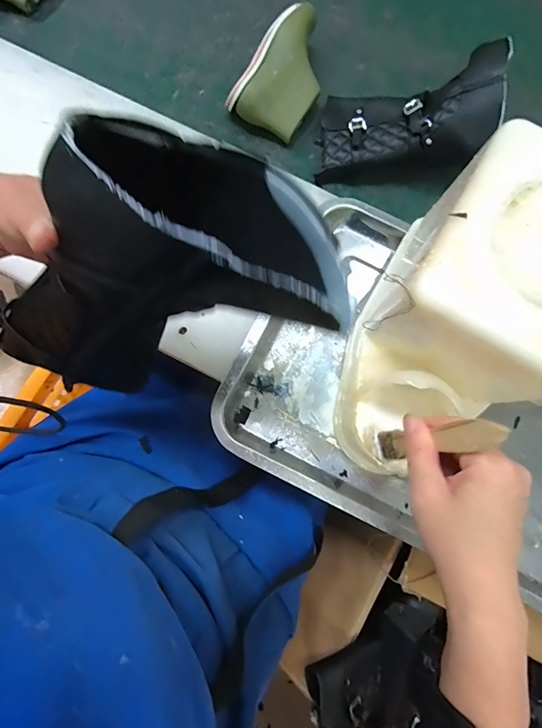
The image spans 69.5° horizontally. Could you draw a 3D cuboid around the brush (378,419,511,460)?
[{"bbox_3d":[0.108,0.052,0.264,0.007,0.119,0.021,-5,77,-17],"label":"brush"}]

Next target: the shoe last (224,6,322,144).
[{"bbox_3d":[0.023,-0.358,0.484,0.088,0.048,0.146,33,79,7],"label":"shoe last"}]

